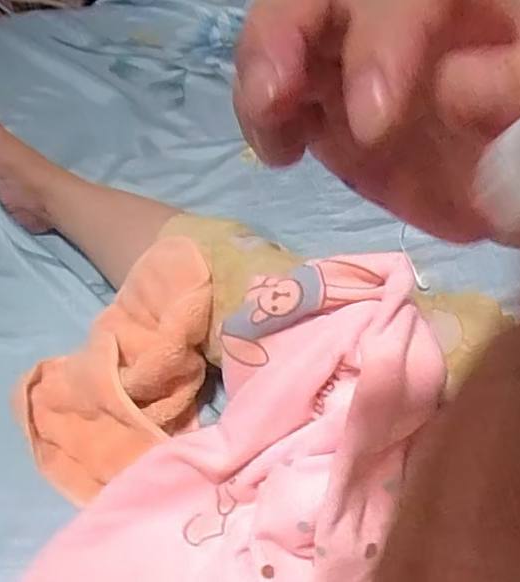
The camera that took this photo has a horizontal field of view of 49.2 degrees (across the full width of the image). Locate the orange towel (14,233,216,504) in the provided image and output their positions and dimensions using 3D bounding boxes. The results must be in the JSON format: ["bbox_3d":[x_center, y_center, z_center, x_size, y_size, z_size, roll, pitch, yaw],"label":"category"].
[{"bbox_3d":[-0.126,0.070,0.546,0.227,0.117,0.167,-32,58,-20],"label":"orange towel"}]

